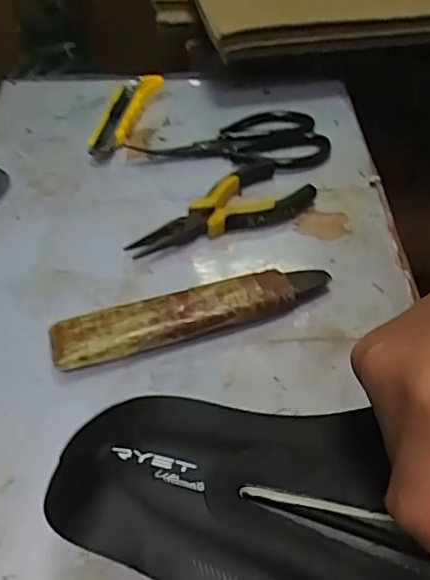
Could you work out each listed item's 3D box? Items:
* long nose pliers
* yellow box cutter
[{"bbox_3d":[0.007,-0.061,0.448,0.157,0.022,0.068,-32,51,-28],"label":"long nose pliers"},{"bbox_3d":[-0.092,-0.183,0.574,0.037,0.025,0.172,7,44,10],"label":"yellow box cutter"}]

